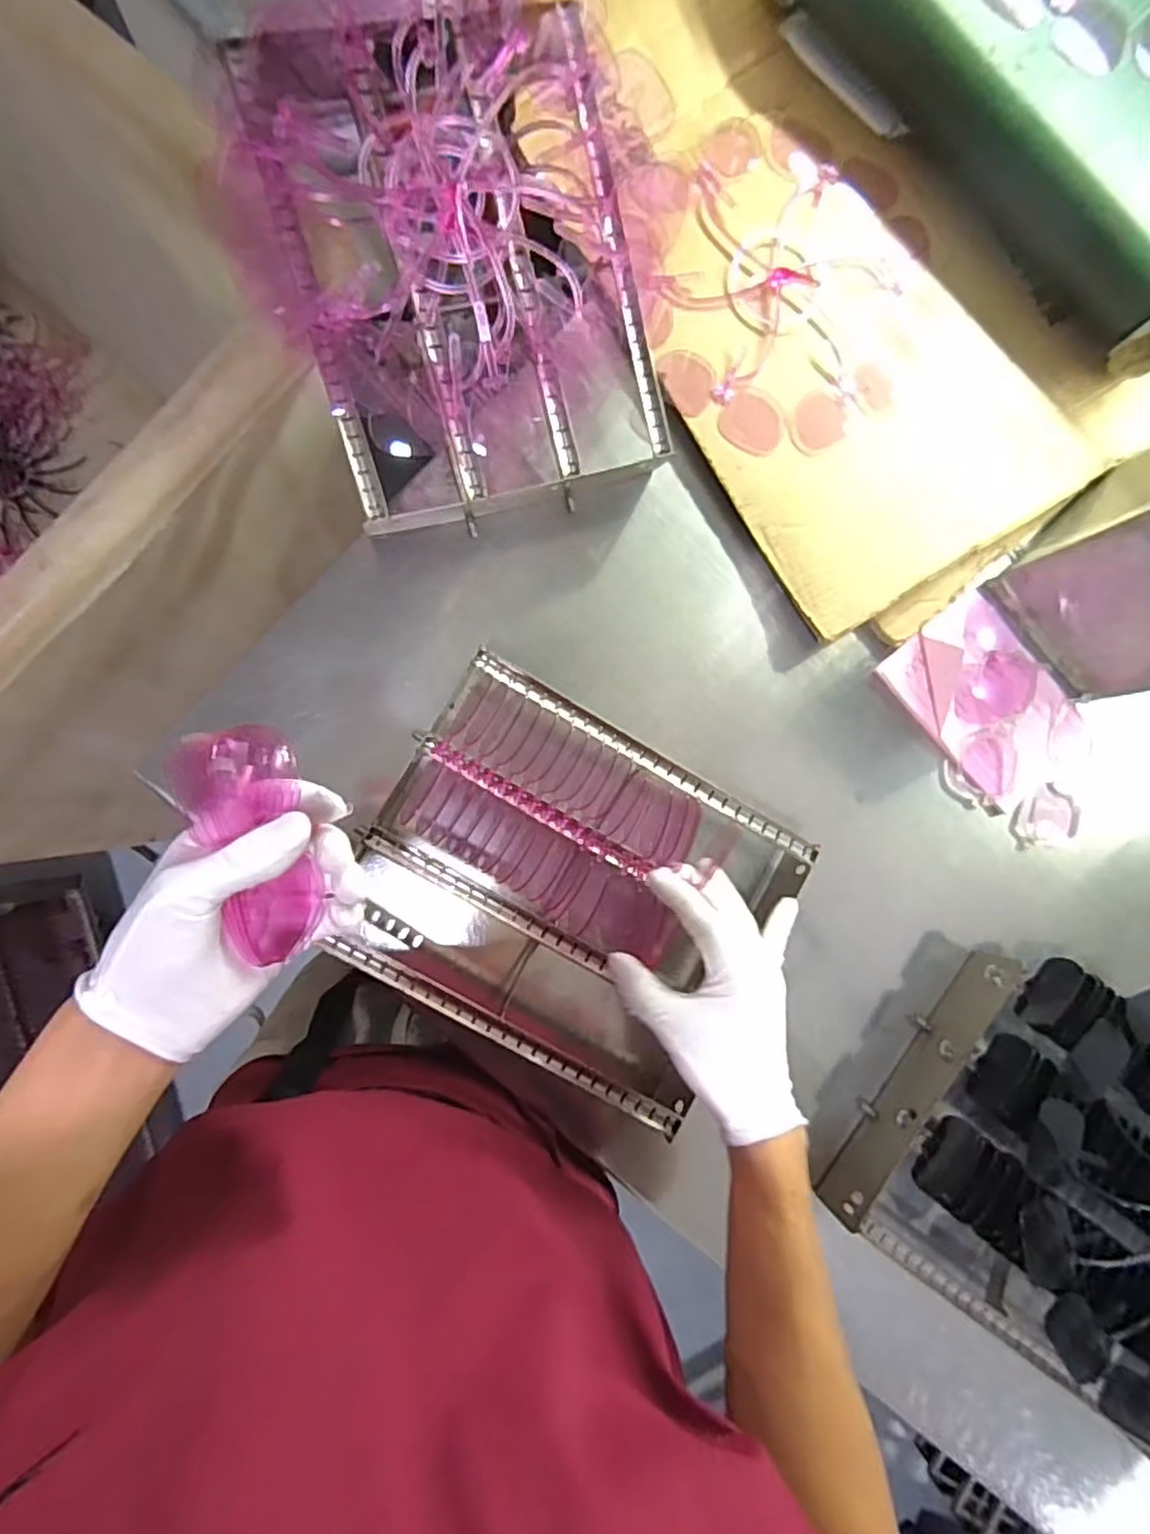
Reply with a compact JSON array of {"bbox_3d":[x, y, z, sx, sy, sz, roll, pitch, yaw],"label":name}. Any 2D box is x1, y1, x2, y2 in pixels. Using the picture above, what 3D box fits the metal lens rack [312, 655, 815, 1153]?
[{"bbox_3d":[0.001,0.089,0.546,0.306,0.102,0.252,31,84,-4],"label":"metal lens rack"}]

